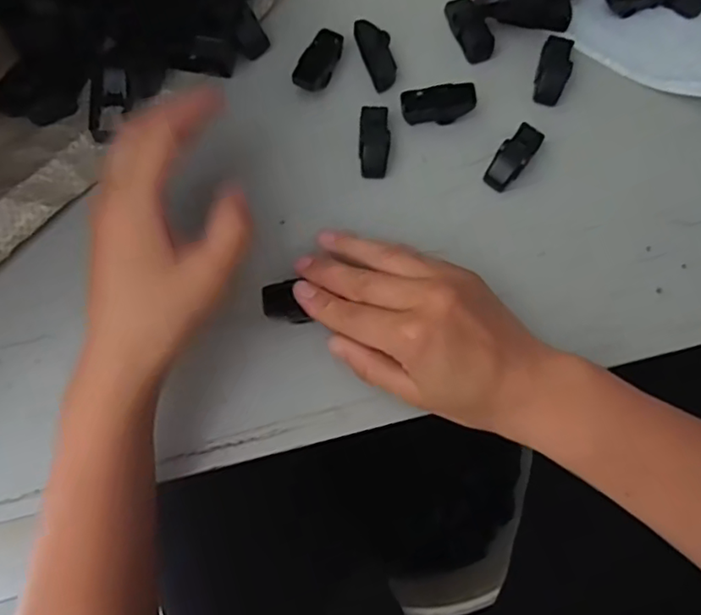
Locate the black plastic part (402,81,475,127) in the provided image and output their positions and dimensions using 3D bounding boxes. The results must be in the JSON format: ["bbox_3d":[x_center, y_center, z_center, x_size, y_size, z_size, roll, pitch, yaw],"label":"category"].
[{"bbox_3d":[0.056,-0.128,0.388,0.046,0.018,0.019,-6,77,-2],"label":"black plastic part"}]

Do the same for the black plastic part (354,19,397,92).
[{"bbox_3d":[0.018,-0.166,0.397,0.019,0.009,0.046,-22,92,-6],"label":"black plastic part"}]

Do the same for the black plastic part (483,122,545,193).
[{"bbox_3d":[0.101,-0.094,0.377,0.018,0.010,0.044,38,92,8],"label":"black plastic part"}]

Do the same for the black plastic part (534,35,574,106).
[{"bbox_3d":[0.131,-0.154,0.393,0.019,0.013,0.045,15,77,3],"label":"black plastic part"}]

